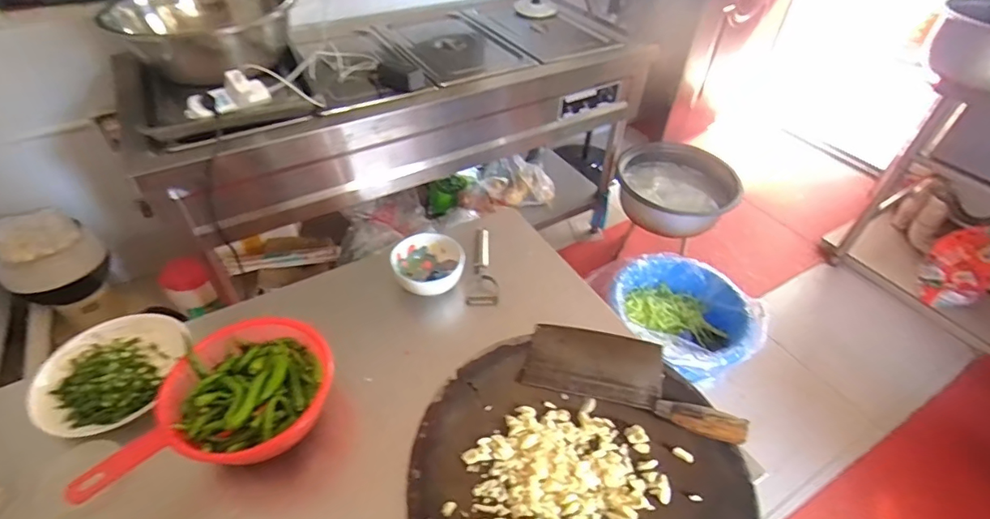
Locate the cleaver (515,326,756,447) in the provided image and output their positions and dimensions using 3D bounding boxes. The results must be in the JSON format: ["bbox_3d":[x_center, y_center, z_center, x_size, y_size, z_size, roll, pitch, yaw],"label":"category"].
[{"bbox_3d":[0.174,0.149,0.618,0.271,0.040,0.102,17,46,14],"label":"cleaver"}]

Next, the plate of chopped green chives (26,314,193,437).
[{"bbox_3d":[-0.518,0.151,0.649,0.152,0.039,0.182,2,44,-1],"label":"plate of chopped green chives"}]

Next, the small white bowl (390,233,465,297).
[{"bbox_3d":[-0.108,0.011,0.783,0.111,0.047,0.108,1,44,-1],"label":"small white bowl"}]

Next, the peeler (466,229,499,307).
[{"bbox_3d":[-0.015,0.011,0.827,0.050,0.025,0.164,5,45,3],"label":"peeler"}]

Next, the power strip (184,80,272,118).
[{"bbox_3d":[-0.606,-0.363,1.095,0.181,0.041,0.064,-32,54,-30],"label":"power strip"}]

